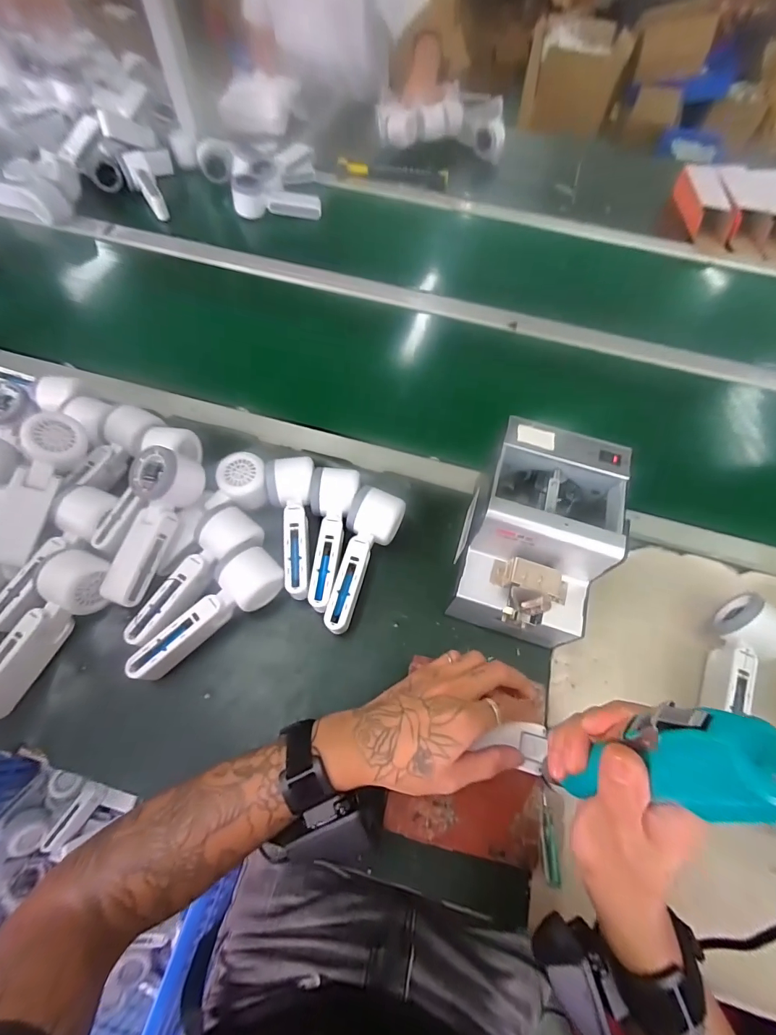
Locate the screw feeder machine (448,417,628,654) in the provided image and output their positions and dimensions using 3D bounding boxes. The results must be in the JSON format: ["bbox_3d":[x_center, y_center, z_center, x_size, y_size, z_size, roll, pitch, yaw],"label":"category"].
[{"bbox_3d":[0.148,0.024,0.425,0.126,0.147,0.173,16,63,5],"label":"screw feeder machine"}]

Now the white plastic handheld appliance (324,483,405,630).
[{"bbox_3d":[-0.034,0.047,0.454,0.055,0.051,0.159,20,63,7],"label":"white plastic handheld appliance"}]

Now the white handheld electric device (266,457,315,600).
[{"bbox_3d":[-0.106,0.012,0.466,0.052,0.044,0.161,-7,63,-7],"label":"white handheld electric device"}]

